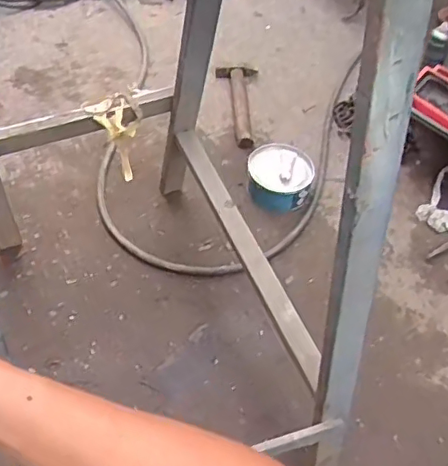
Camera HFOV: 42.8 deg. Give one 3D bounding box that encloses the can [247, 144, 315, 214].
[{"bbox_3d":[0.131,-0.132,1.341,0.156,0.080,0.158,17,53,10],"label":"can"}]

